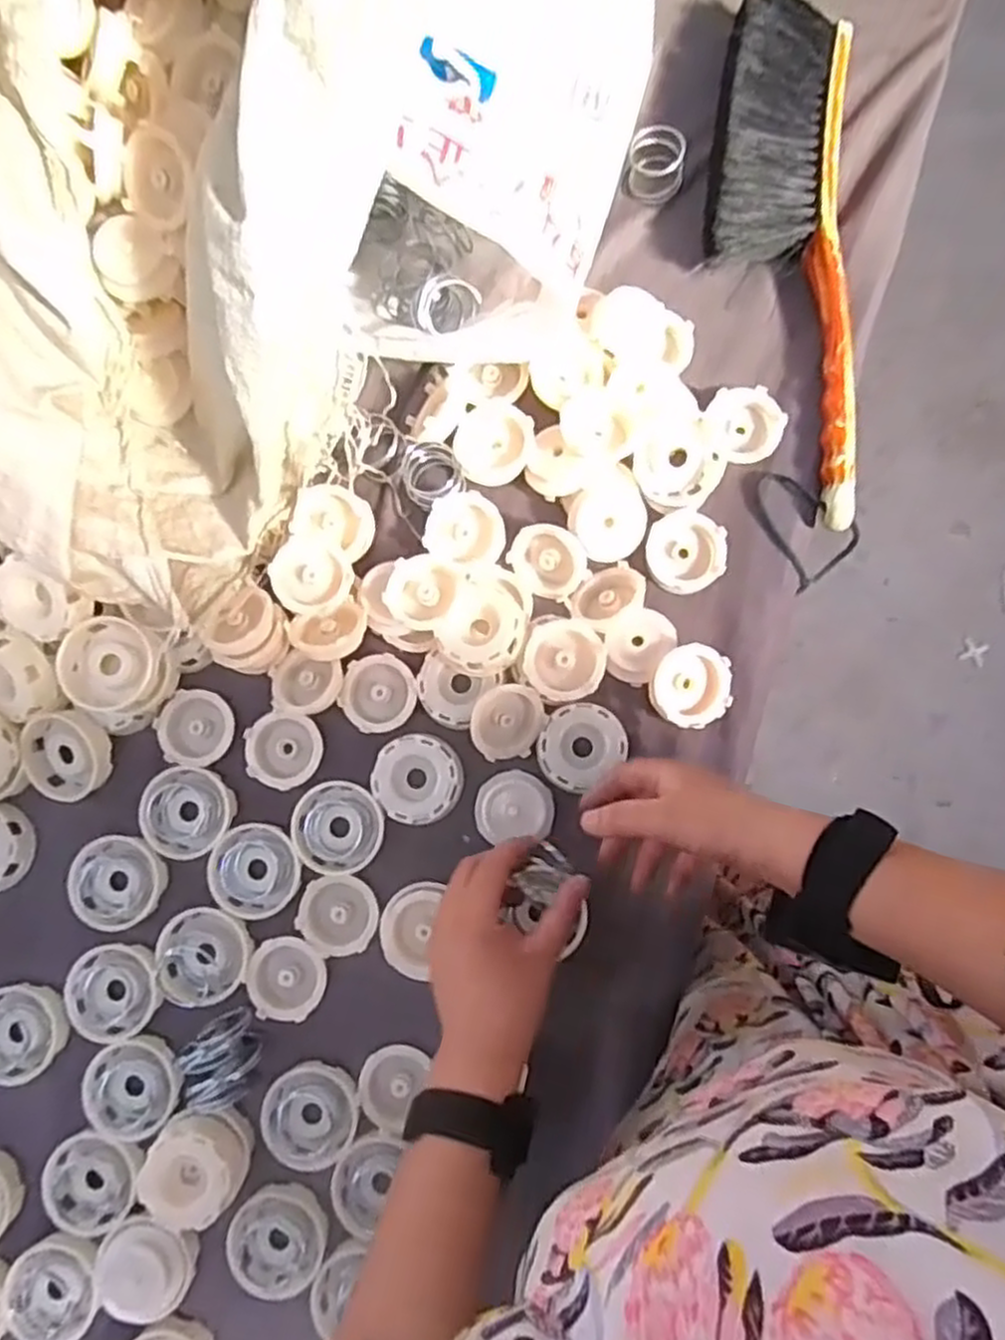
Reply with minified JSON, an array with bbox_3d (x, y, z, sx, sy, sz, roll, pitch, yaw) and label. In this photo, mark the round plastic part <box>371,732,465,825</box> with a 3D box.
[{"bbox_3d":[-0.058,0.073,0.521,0.058,0.012,0.060,0,79,1],"label":"round plastic part"}]

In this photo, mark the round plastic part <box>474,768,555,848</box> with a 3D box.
[{"bbox_3d":[0.008,0.091,0.519,0.051,0.016,0.046,-3,79,0],"label":"round plastic part"}]

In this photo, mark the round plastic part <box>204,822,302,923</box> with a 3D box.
[{"bbox_3d":[-0.169,0.139,0.526,0.061,0.014,0.061,0,79,1],"label":"round plastic part"}]

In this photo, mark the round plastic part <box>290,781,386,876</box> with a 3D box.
[{"bbox_3d":[-0.113,0.109,0.525,0.061,0.016,0.061,0,79,1],"label":"round plastic part"}]

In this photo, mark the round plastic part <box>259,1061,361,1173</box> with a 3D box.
[{"bbox_3d":[-0.126,0.292,0.506,0.061,0.017,0.061,0,79,1],"label":"round plastic part"}]

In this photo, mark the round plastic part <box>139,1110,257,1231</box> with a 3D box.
[{"bbox_3d":[-0.195,0.316,0.493,0.058,0.025,0.069,19,80,5],"label":"round plastic part"}]

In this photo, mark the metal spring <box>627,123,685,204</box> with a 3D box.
[{"bbox_3d":[0.111,-0.363,0.549,0.039,0.028,0.036,15,79,4],"label":"metal spring"}]

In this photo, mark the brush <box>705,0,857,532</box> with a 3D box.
[{"bbox_3d":[0.190,-0.278,0.521,0.089,0.068,0.372,-1,79,1],"label":"brush"}]

